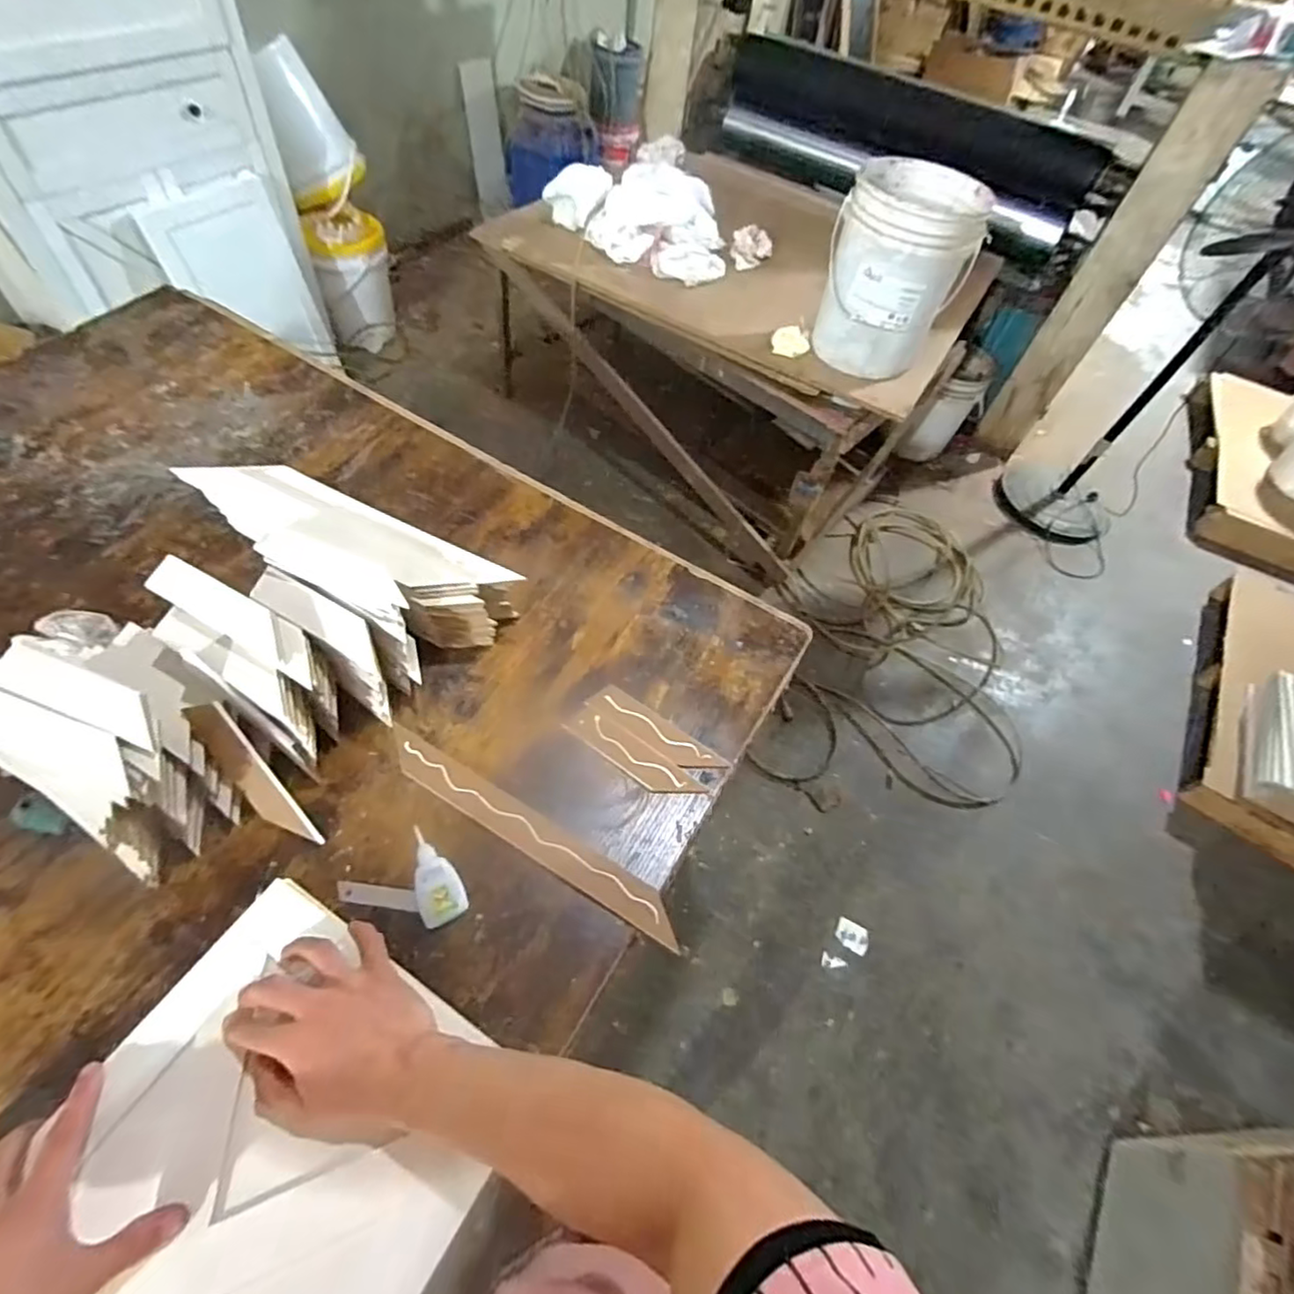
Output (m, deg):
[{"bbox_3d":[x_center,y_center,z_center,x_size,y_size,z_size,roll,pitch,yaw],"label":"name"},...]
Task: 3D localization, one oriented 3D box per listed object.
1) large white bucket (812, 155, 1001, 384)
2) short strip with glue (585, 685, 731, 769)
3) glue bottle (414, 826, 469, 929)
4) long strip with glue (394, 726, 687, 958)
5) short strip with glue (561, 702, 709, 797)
[{"bbox_3d":[0.560,-0.863,1.419,0.296,0.337,0.294,22,55,7],"label":"large white bucket"},{"bbox_3d":[0.009,0.093,0.687,0.162,0.004,0.036,32,59,20],"label":"short strip with glue"},{"bbox_3d":[-0.202,0.214,0.592,0.043,0.023,0.093,-20,61,-20],"label":"glue bottle"},{"bbox_3d":[-0.119,0.182,0.621,0.344,0.009,0.039,29,57,12],"label":"long strip with glue"},{"bbox_3d":[-0.015,0.116,0.669,0.166,0.004,0.042,32,60,20],"label":"short strip with glue"}]

